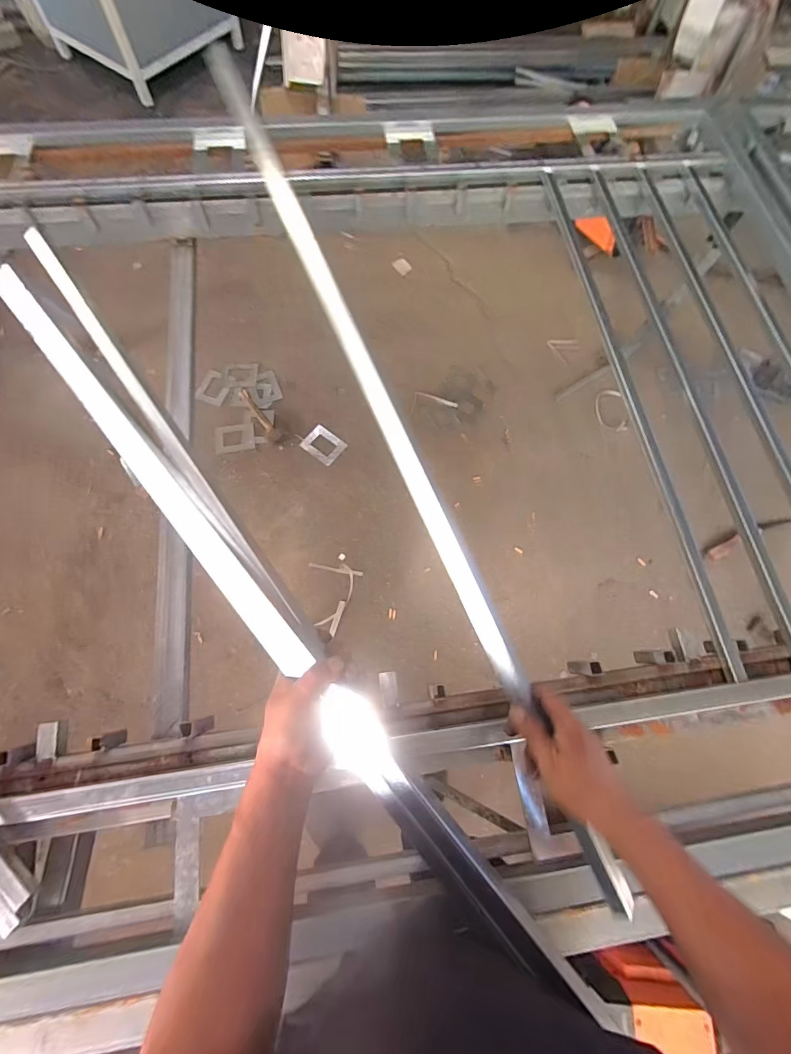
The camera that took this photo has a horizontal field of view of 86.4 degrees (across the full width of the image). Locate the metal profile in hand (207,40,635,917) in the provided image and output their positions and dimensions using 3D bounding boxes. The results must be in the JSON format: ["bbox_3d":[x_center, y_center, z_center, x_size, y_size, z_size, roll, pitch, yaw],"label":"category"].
[{"bbox_3d":[-0.009,-0.134,0.503,0.034,0.032,1.135,-24,83,-10],"label":"metal profile in hand"}]

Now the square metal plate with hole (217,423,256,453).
[{"bbox_3d":[-0.634,-0.352,1.666,0.149,0.008,0.116,-11,75,-8],"label":"square metal plate with hole"}]

